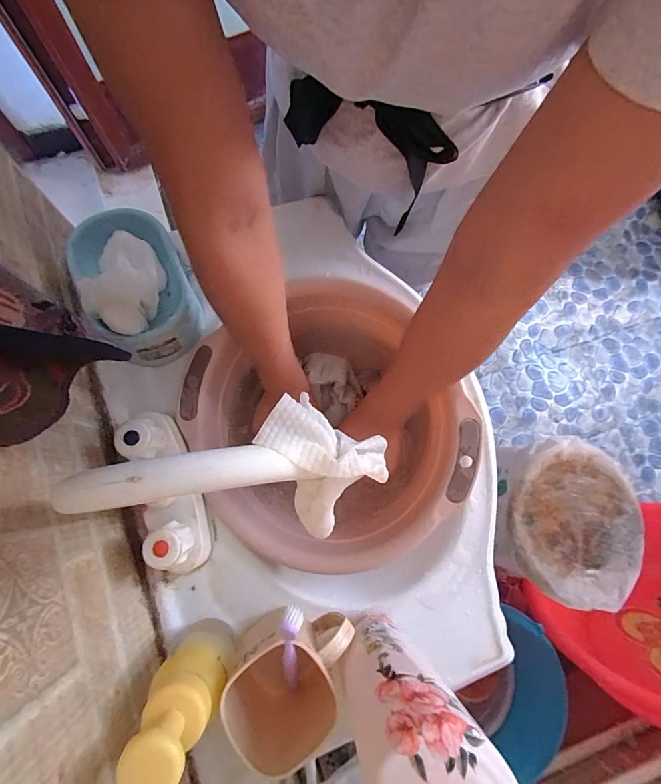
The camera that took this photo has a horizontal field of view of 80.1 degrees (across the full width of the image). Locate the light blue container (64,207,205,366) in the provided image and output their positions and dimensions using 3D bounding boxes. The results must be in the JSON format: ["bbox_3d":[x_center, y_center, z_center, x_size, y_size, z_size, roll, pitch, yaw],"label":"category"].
[{"bbox_3d":[-0.217,-0.118,0.439,0.118,0.062,0.166,-31,81,-10],"label":"light blue container"}]

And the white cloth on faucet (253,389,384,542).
[{"bbox_3d":[-0.008,0.038,0.226,0.070,0.048,0.063,41,78,5],"label":"white cloth on faucet"}]

